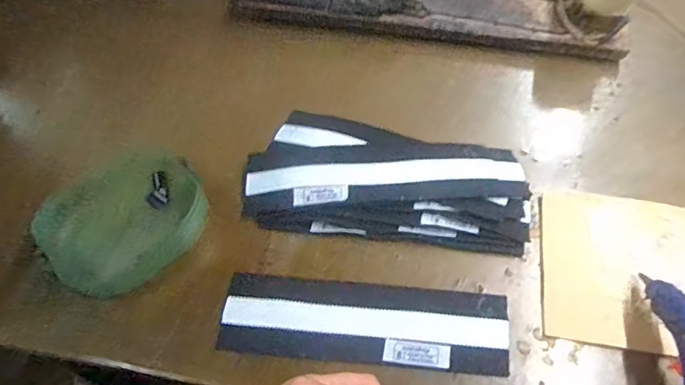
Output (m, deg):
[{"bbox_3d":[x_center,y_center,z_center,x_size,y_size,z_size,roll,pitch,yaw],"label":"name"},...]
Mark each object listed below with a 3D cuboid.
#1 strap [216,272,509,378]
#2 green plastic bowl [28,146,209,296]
[{"bbox_3d":[0.019,0.126,0.464,0.267,0.010,0.074,4,59,5],"label":"strap"},{"bbox_3d":[-0.236,0.024,0.524,0.164,0.039,0.145,-35,63,-17],"label":"green plastic bowl"}]

